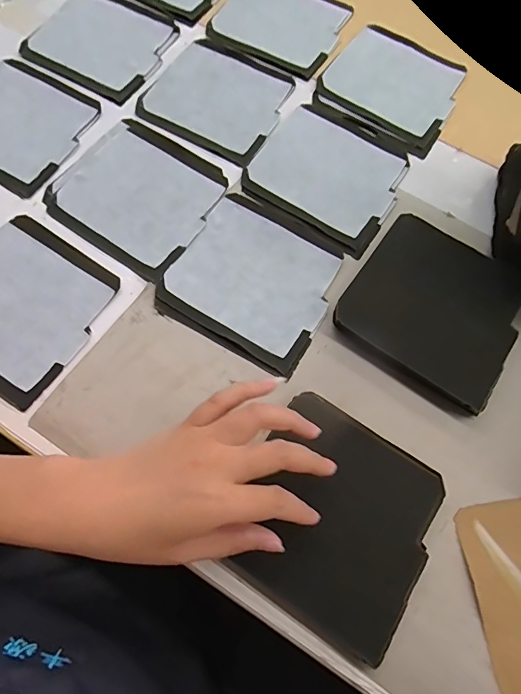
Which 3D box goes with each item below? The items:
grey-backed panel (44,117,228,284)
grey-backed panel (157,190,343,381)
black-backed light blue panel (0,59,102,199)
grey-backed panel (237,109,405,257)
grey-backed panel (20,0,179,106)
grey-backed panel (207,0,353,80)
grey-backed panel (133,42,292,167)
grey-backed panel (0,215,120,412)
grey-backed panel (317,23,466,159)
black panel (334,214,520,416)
[{"bbox_3d":[-0.112,-0.146,0.417,0.142,0.006,0.133,34,73,10],"label":"grey-backed panel"},{"bbox_3d":[-0.005,-0.059,0.388,0.133,0.005,0.132,28,72,8],"label":"grey-backed panel"},{"bbox_3d":[-0.240,-0.223,0.437,0.133,0.008,0.124,32,73,9],"label":"black-backed light blue panel"},{"bbox_3d":[0.067,-0.168,0.433,0.139,0.006,0.131,34,73,10],"label":"grey-backed panel"},{"bbox_3d":[-0.171,-0.333,0.481,0.137,0.006,0.131,28,72,8],"label":"grey-backed panel"},{"bbox_3d":[0.024,-0.369,0.499,0.135,0.004,0.124,27,72,8],"label":"grey-backed panel"},{"bbox_3d":[-0.044,-0.260,0.462,0.136,0.008,0.125,29,72,8],"label":"grey-backed panel"},{"bbox_3d":[-0.201,-0.038,0.368,0.133,0.009,0.130,33,73,10],"label":"grey-backed panel"},{"bbox_3d":[0.145,-0.281,0.475,0.139,0.008,0.135,35,73,10],"label":"grey-backed panel"},{"bbox_3d":[0.149,-0.035,0.377,0.136,0.018,0.130,35,73,10],"label":"black panel"}]

